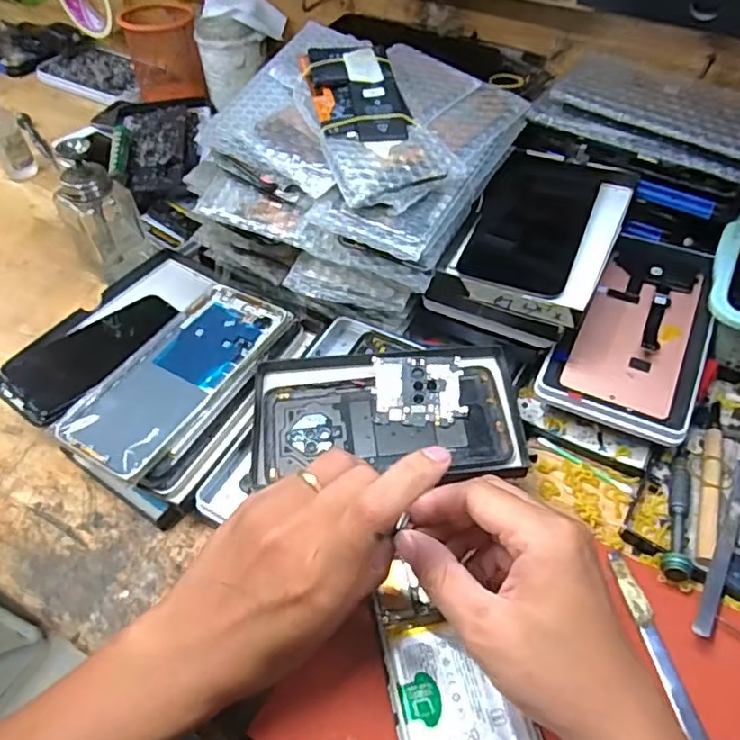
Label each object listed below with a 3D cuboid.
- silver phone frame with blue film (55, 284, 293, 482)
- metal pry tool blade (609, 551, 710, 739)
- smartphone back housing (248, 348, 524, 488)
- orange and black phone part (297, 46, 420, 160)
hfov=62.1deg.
[{"bbox_3d":[-0.137,0.000,0.445,0.081,0.012,0.170,28,59,21],"label":"silver phone frame with blue film"},{"bbox_3d":[0.166,0.165,0.348,0.012,0.005,0.127,-11,54,-6],"label":"metal pry tool blade"},{"bbox_3d":[0.011,0.030,0.416,0.177,0.017,0.096,-4,54,-1],"label":"smartphone back housing"},{"bbox_3d":[-0.008,-0.192,0.439,0.063,0.013,0.105,-15,70,-4],"label":"orange and black phone part"}]

